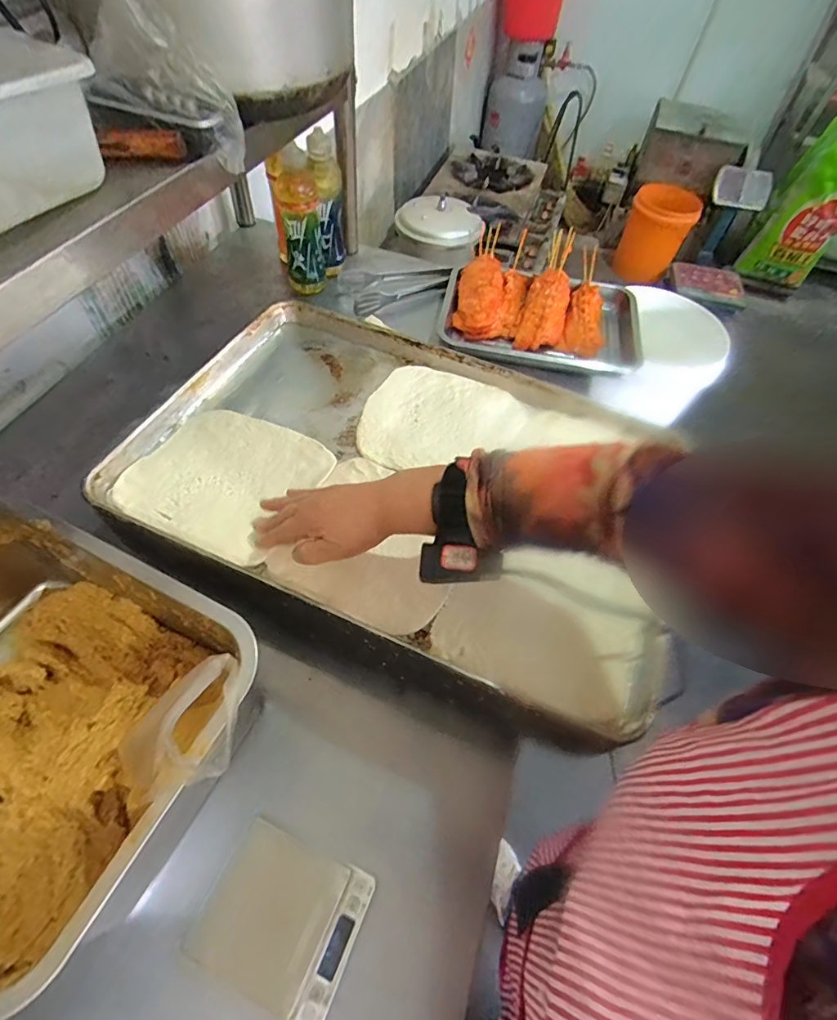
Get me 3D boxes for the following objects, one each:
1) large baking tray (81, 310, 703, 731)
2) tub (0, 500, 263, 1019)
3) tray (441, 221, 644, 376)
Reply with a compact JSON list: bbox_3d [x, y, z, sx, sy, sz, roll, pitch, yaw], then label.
[{"bbox_3d":[-0.007,-0.048,0.574,0.610,0.036,0.425,21,57,10],"label":"large baking tray"},{"bbox_3d":[-0.325,0.167,0.404,0.355,0.170,0.256,23,57,11],"label":"tub"},{"bbox_3d":[0.229,-0.352,0.885,0.356,0.094,0.275,15,56,6],"label":"tray"}]

